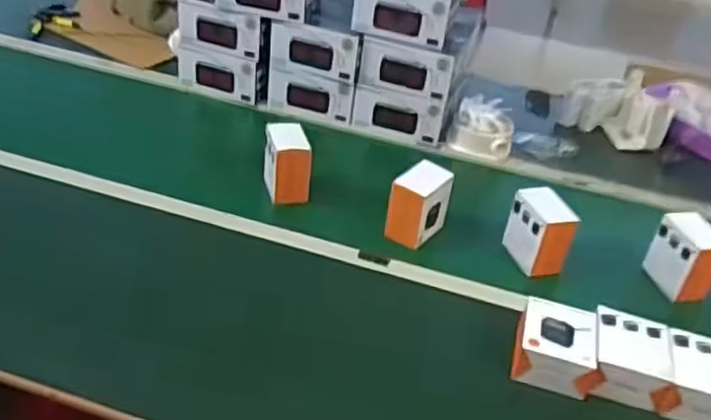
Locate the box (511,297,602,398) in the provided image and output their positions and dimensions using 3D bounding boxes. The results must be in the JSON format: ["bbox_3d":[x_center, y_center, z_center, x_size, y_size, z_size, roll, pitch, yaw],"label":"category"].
[{"bbox_3d":[0.277,0.188,0.948,0.109,0.055,0.125,13,35,9],"label":"box"}]

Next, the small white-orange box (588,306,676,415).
[{"bbox_3d":[0.377,0.204,0.942,0.100,0.060,0.125,14,35,10],"label":"small white-orange box"}]

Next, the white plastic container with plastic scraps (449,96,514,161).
[{"bbox_3d":[0.269,-0.170,1.437,0.127,0.088,0.123,17,35,14],"label":"white plastic container with plastic scraps"}]

